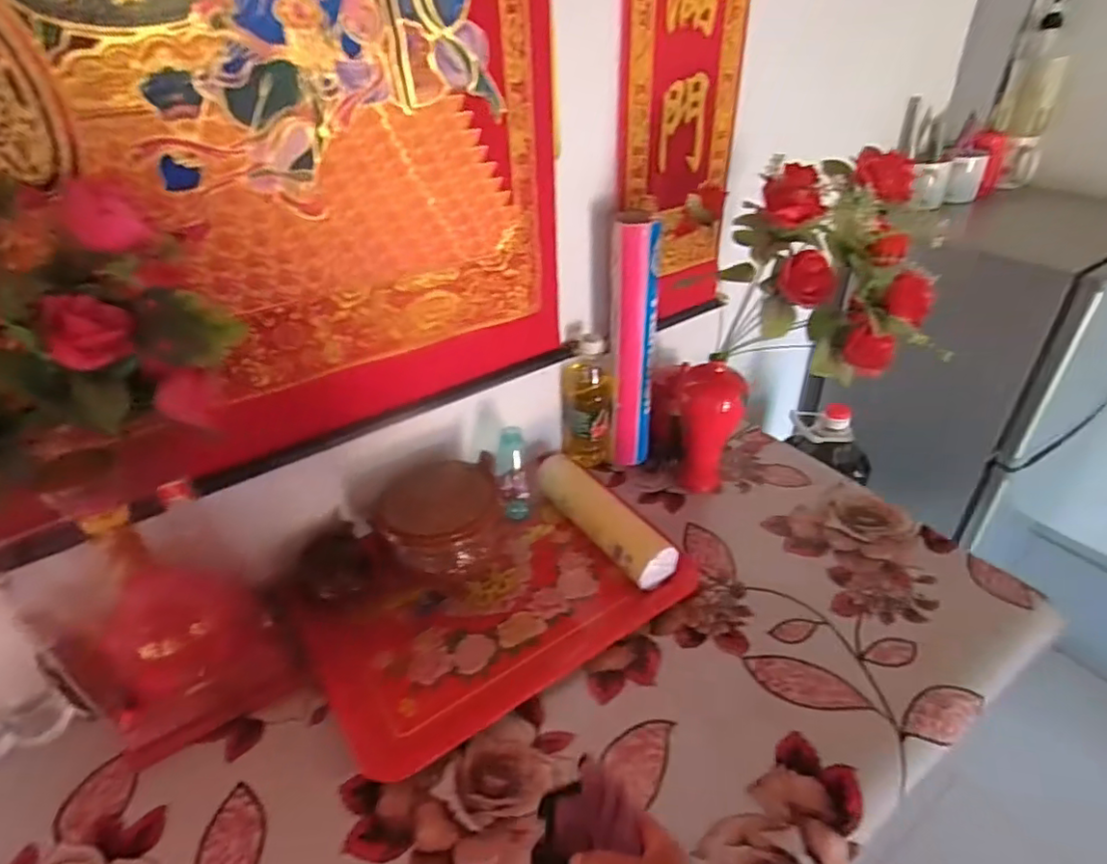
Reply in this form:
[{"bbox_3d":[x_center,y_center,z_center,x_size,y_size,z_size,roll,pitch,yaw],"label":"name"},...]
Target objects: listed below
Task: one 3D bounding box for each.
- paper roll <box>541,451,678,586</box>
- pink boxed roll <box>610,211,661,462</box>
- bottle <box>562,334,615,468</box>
[{"bbox_3d":[0.064,0.118,0.816,0.062,0.074,0.230,-24,41,-25],"label":"paper roll"},{"bbox_3d":[0.112,-0.113,0.857,0.064,0.359,0.066,2,37,8],"label":"pink boxed roll"},{"bbox_3d":[0.050,-0.043,0.901,0.066,0.202,0.062,-22,40,-22],"label":"bottle"}]

